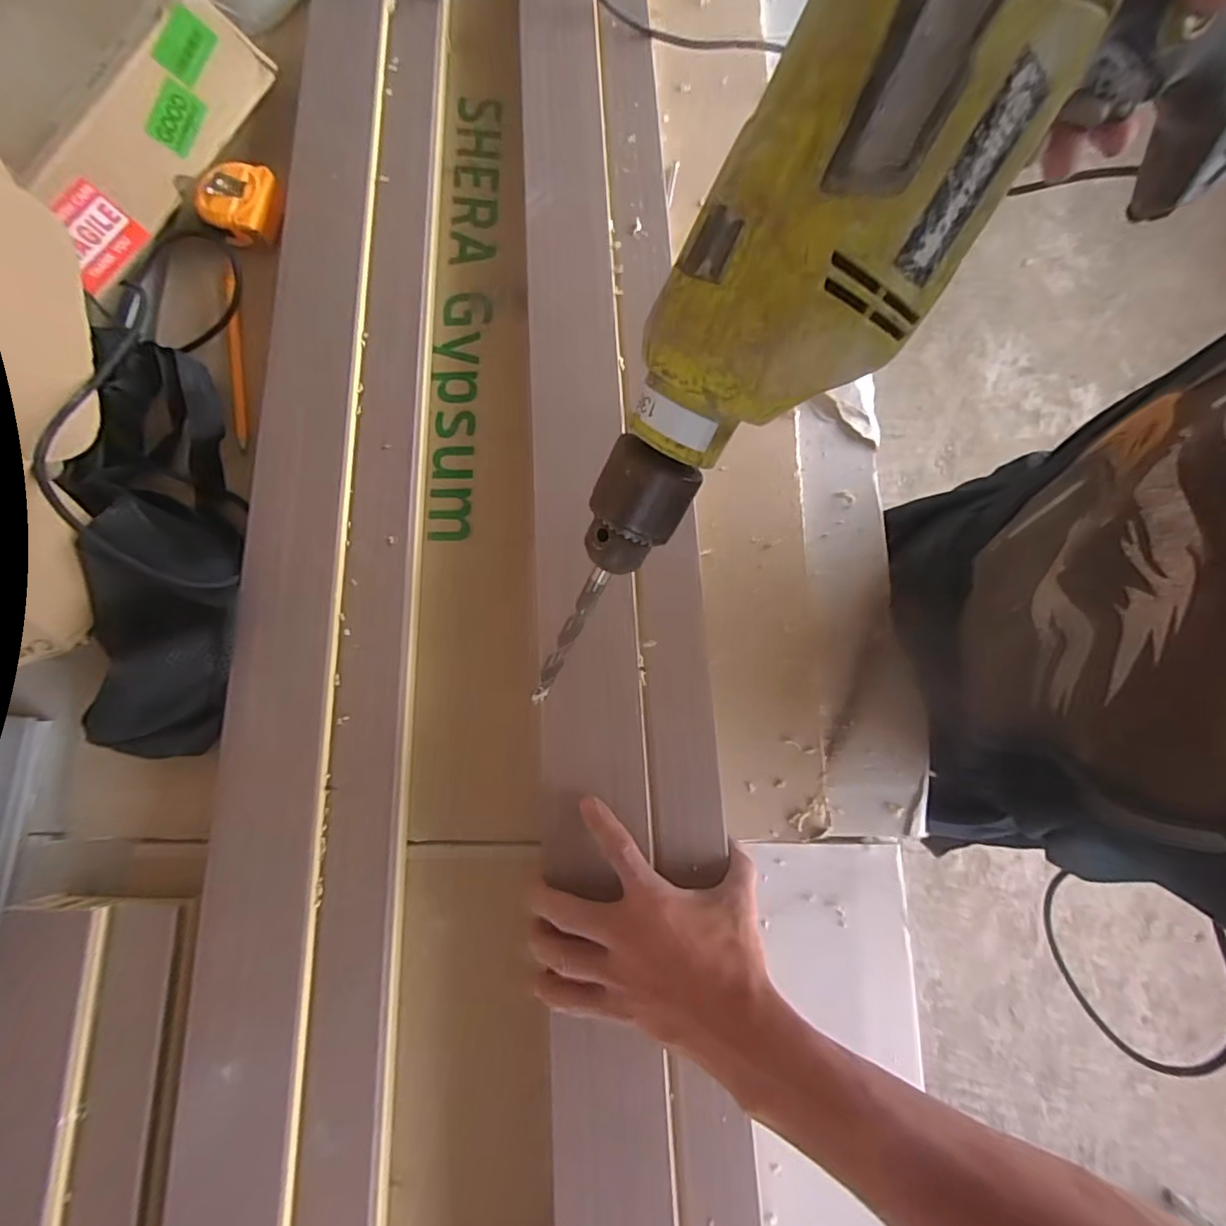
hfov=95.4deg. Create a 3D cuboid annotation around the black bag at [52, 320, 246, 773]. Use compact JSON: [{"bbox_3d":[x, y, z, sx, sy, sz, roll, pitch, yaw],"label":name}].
[{"bbox_3d":[-0.341,-0.063,0.408,0.105,0.086,0.329,-19,78,-1],"label":"black bag"}]

